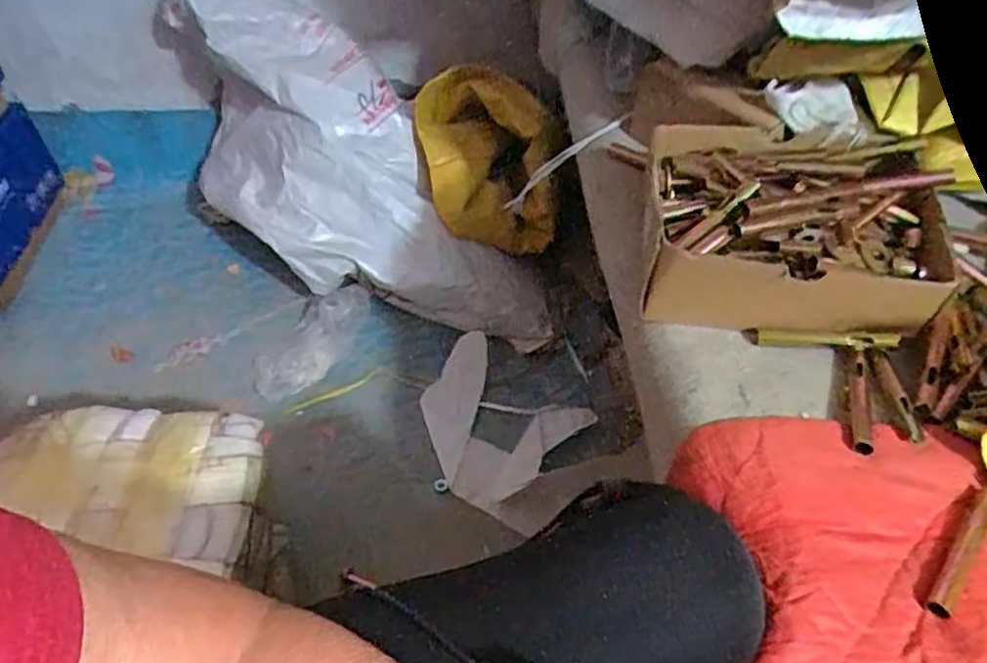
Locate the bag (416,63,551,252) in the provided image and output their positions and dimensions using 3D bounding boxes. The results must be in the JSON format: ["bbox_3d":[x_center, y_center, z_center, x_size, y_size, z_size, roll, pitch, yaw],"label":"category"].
[{"bbox_3d":[-0.013,-0.261,1.004,0.181,0.185,0.247,-5,50,-4],"label":"bag"}]

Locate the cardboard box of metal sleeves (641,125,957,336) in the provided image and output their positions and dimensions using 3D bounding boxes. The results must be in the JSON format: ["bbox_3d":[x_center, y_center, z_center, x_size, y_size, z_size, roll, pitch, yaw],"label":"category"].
[{"bbox_3d":[0.209,-0.080,0.492,0.185,0.065,0.156,7,49,7],"label":"cardboard box of metal sleeves"}]

